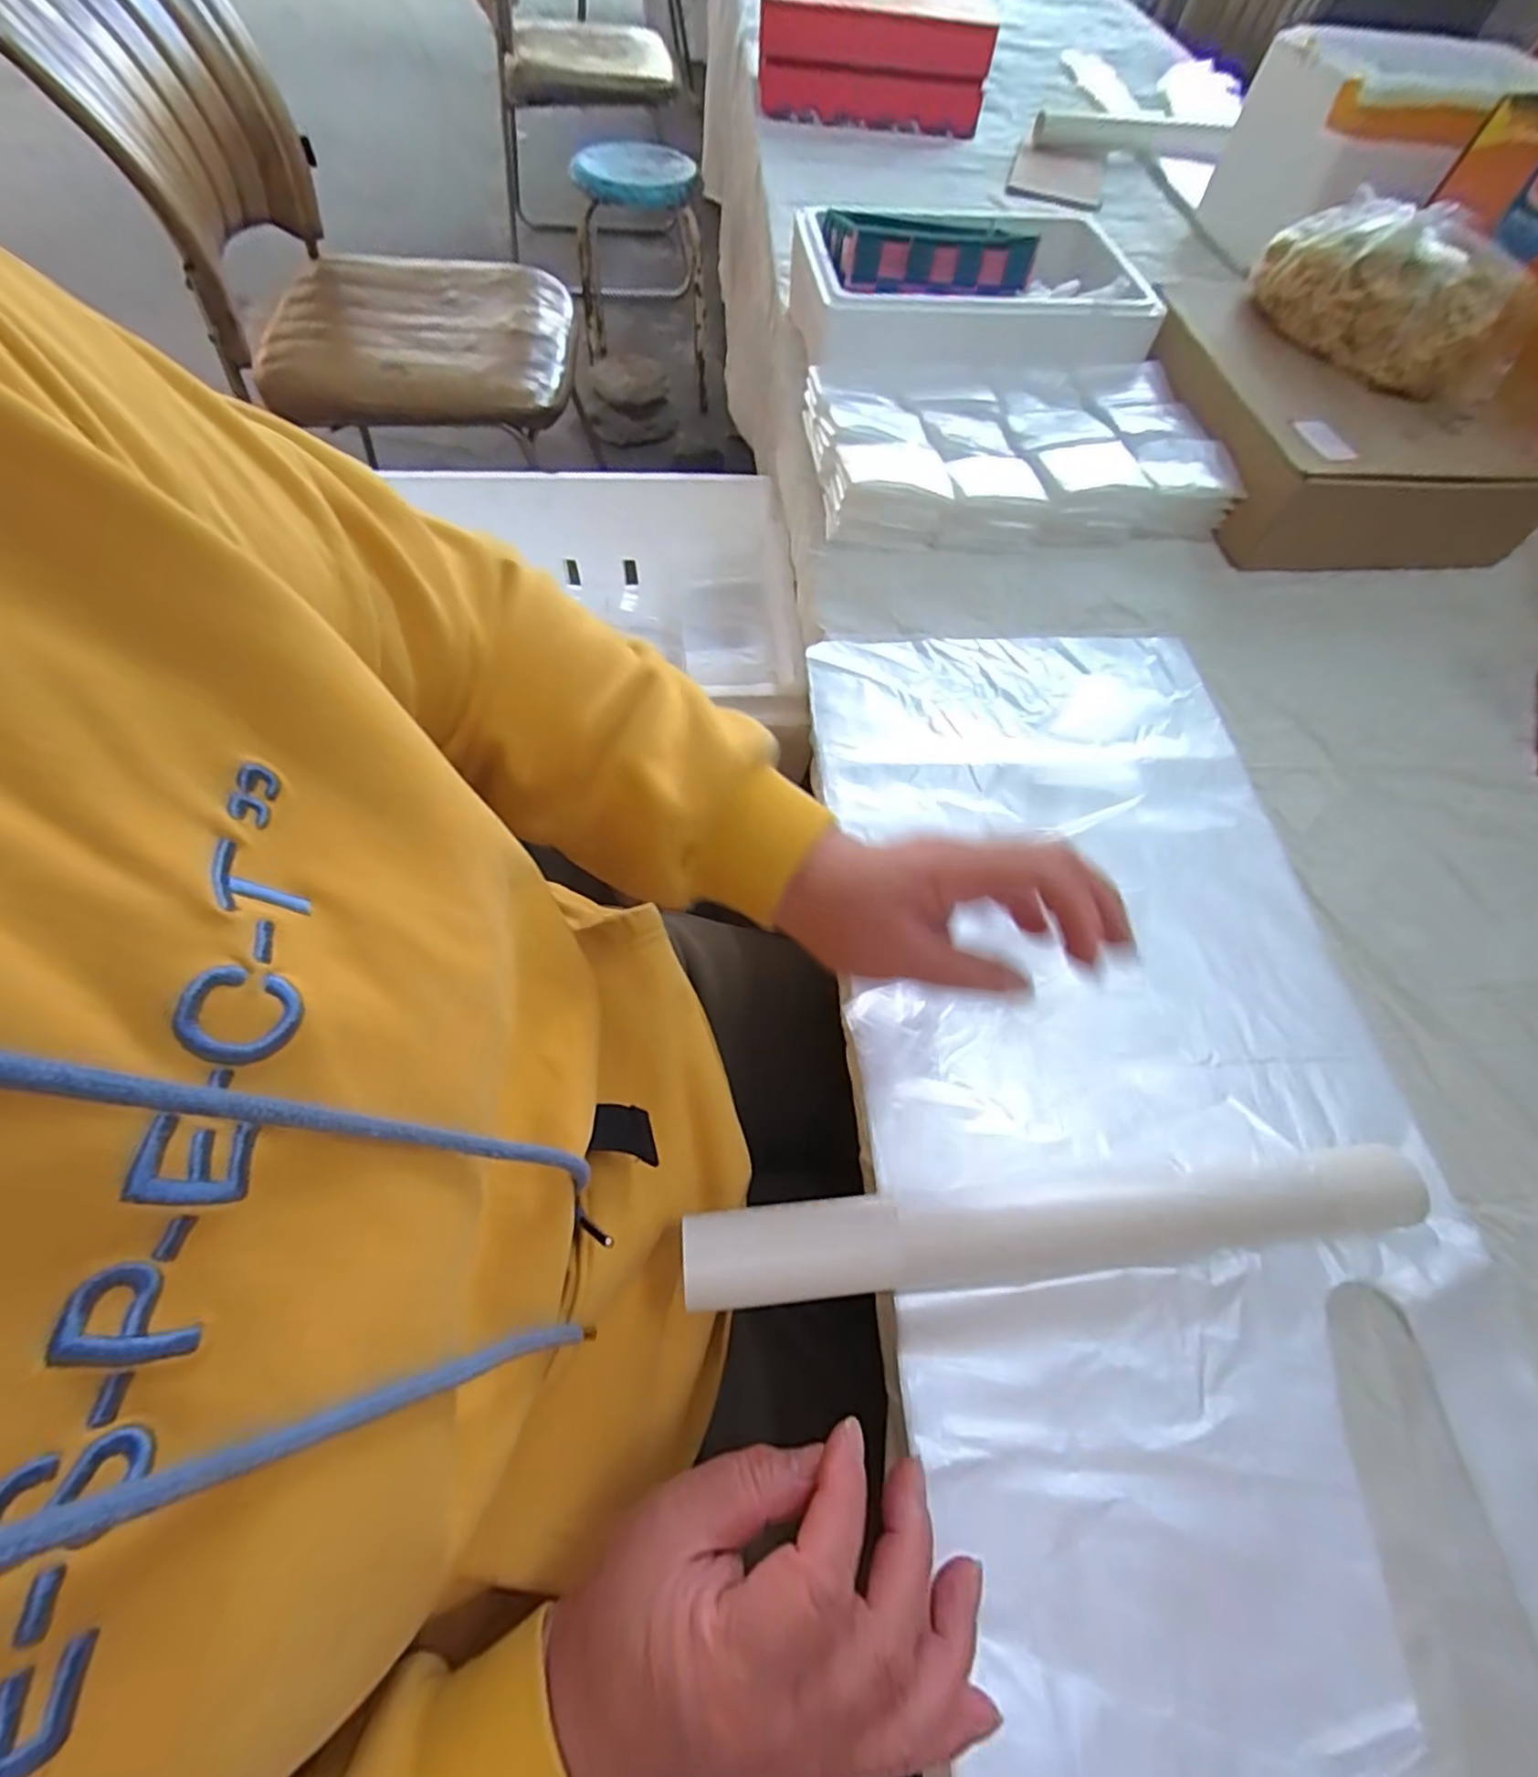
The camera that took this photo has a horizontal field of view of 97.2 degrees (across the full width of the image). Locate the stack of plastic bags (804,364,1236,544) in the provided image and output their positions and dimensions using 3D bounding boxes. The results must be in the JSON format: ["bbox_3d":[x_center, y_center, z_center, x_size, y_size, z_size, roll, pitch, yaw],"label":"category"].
[{"bbox_3d":[0.209,-0.389,0.602,0.335,0.051,0.204,-4,63,-5],"label":"stack of plastic bags"}]

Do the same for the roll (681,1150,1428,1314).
[{"bbox_3d":[0.141,0.161,0.323,0.357,0.033,0.037,-3,63,-5],"label":"roll"}]

